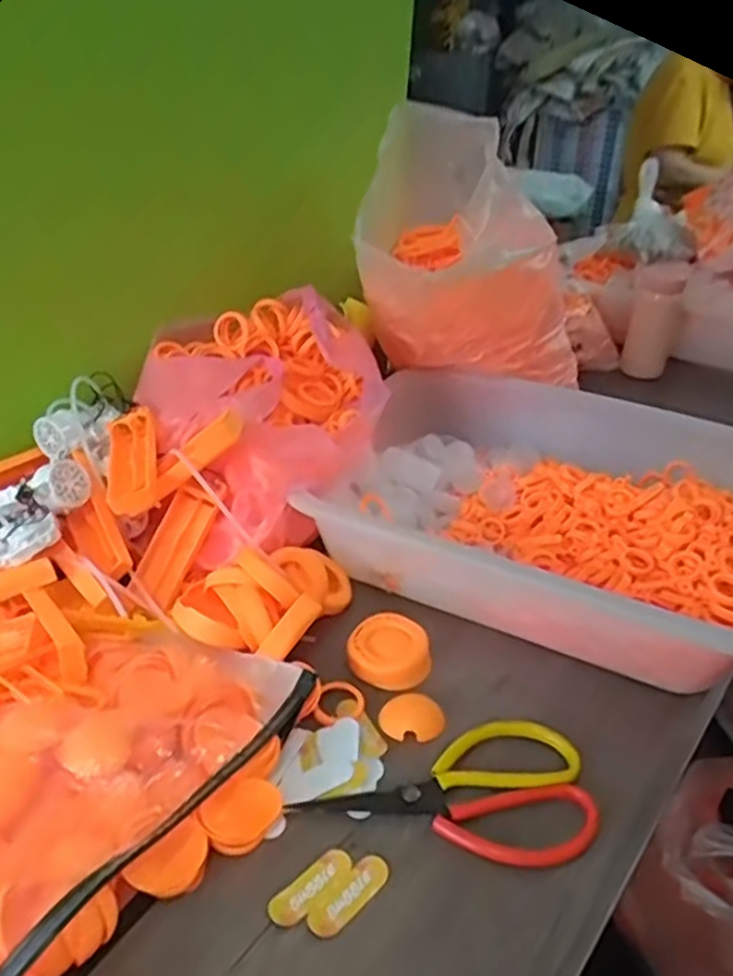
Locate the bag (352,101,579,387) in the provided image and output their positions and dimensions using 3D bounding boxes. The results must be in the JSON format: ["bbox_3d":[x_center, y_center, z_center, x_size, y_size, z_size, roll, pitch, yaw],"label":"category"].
[{"bbox_3d":[0.114,-0.227,0.712,0.202,0.221,0.265,10,34,12],"label":"bag"}]

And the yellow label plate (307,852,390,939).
[{"bbox_3d":[-0.008,0.214,0.382,0.019,0.004,0.051,28,41,33],"label":"yellow label plate"}]

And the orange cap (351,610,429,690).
[{"bbox_3d":[0.018,0.115,0.520,0.057,0.014,0.057,2,33,-1],"label":"orange cap"}]

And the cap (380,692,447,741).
[{"bbox_3d":[0.031,0.151,0.479,0.041,0.012,0.032,9,34,10],"label":"cap"}]

